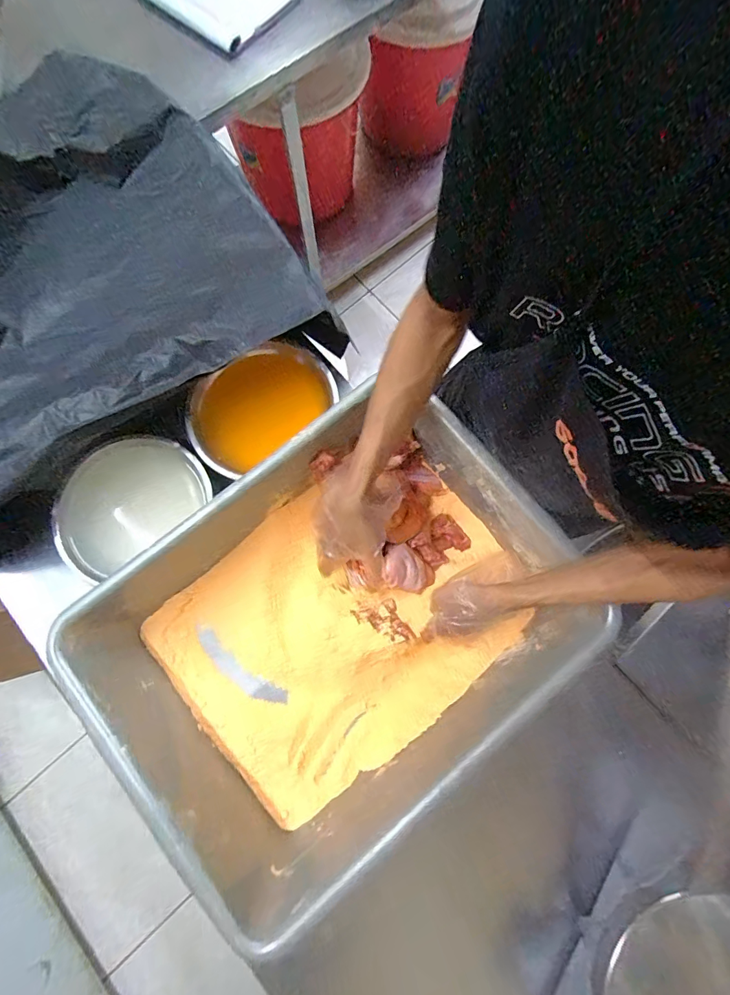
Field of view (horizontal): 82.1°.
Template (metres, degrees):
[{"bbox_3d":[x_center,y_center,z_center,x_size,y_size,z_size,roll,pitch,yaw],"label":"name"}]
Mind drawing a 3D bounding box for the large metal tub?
[{"bbox_3d":[-0.037,0.168,0.575,0.555,0.168,0.431,-38,81,-7],"label":"large metal tub"}]

